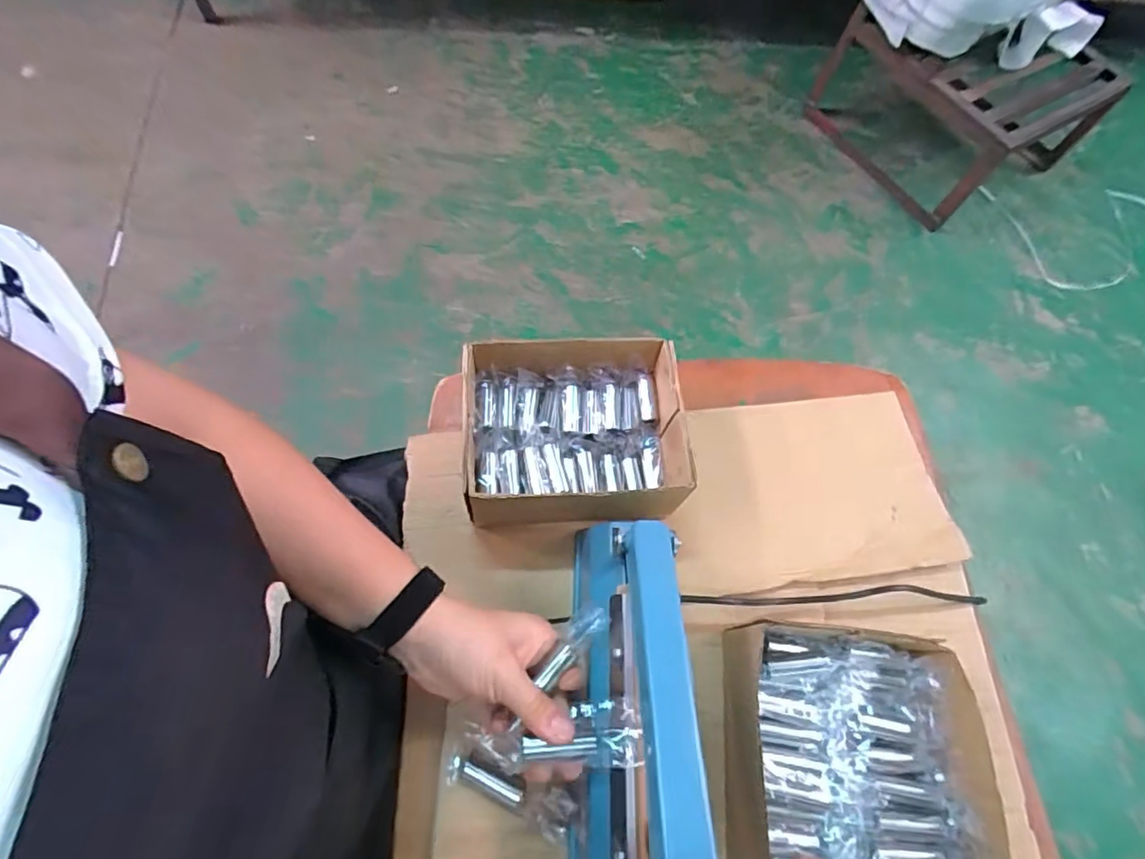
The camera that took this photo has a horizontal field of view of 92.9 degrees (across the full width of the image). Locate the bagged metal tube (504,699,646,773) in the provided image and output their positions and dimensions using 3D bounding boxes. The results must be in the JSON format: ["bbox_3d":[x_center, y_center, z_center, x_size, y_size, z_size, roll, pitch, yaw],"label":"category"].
[{"bbox_3d":[0.002,0.204,0.357,0.091,0.014,0.039,-4,68,-11],"label":"bagged metal tube"}]

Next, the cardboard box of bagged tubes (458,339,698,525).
[{"bbox_3d":[0.001,0.004,0.493,0.188,0.076,0.156,-3,66,-6],"label":"cardboard box of bagged tubes"}]

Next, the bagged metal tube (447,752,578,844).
[{"bbox_3d":[-0.047,0.273,0.406,0.099,0.018,0.032,18,66,3],"label":"bagged metal tube"}]

